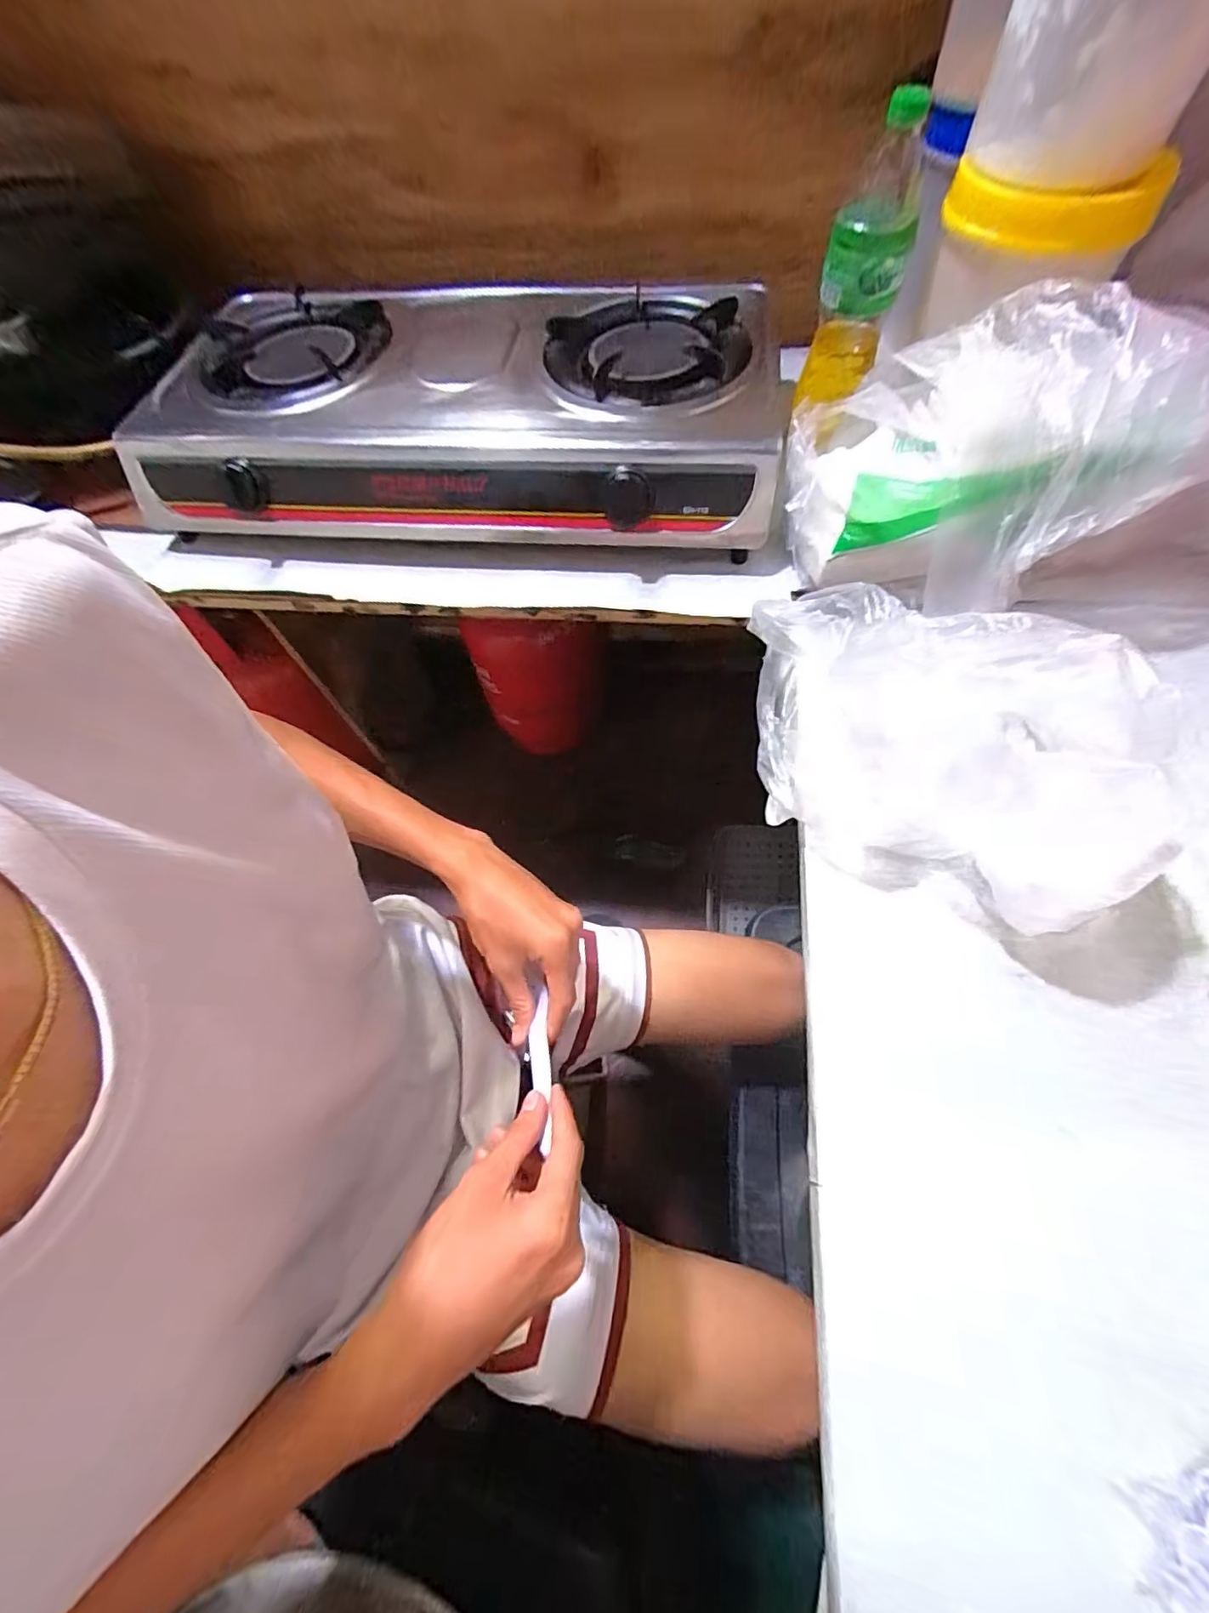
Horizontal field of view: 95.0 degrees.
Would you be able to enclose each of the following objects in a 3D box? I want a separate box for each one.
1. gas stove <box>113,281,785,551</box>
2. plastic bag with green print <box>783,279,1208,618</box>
[{"bbox_3d":[-0.164,-0.483,0.665,0.705,0.096,0.359,4,63,5],"label":"gas stove"},{"bbox_3d":[0.388,-0.320,0.495,0.392,0.195,0.219,-13,63,-4],"label":"plastic bag with green print"}]

